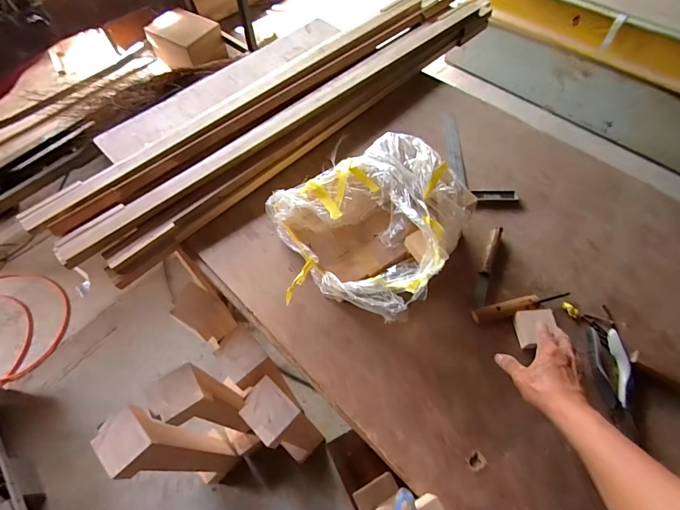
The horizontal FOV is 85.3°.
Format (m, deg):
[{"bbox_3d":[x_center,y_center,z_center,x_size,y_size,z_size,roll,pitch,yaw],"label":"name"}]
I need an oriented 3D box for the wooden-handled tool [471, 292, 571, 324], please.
[{"bbox_3d":[0.327,0.092,0.672,0.175,0.026,0.030,-13,60,-4],"label":"wooden-handled tool"}]

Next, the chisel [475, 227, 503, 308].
[{"bbox_3d":[0.291,0.020,0.724,0.022,0.017,0.180,17,63,12],"label":"chisel"}]

